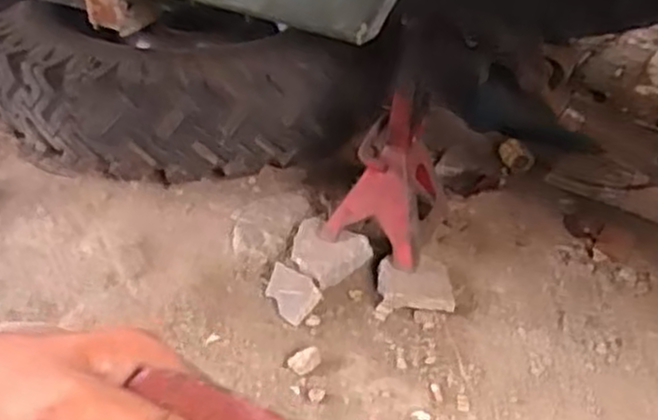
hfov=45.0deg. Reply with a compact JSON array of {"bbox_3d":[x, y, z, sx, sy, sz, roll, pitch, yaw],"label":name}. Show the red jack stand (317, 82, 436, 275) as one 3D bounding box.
[{"bbox_3d":[0.085,-0.054,1.217,0.163,0.244,0.167,9,35,13],"label":"red jack stand"}]

